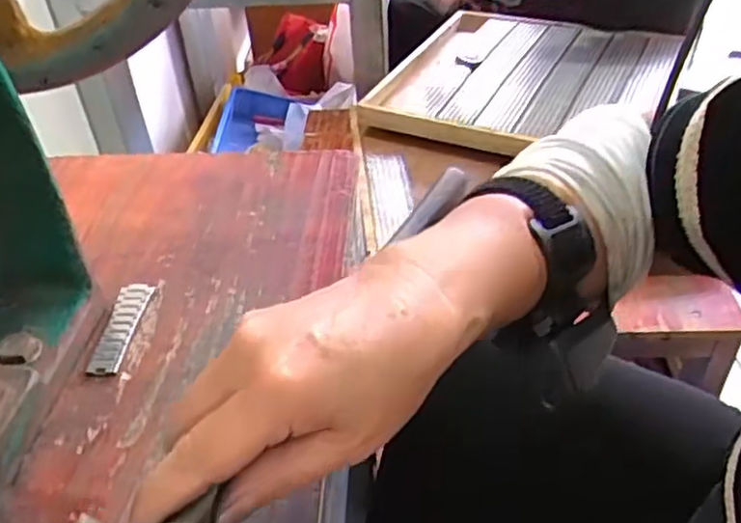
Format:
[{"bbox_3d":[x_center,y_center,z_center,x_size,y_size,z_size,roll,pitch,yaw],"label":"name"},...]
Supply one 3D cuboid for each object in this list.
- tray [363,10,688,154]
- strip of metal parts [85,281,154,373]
[{"bbox_3d":[0.244,-0.289,1.059,0.375,0.034,0.408,15,43,21],"label":"tray"},{"bbox_3d":[-0.151,0.040,0.416,0.020,0.005,0.074,0,40,5],"label":"strip of metal parts"}]

